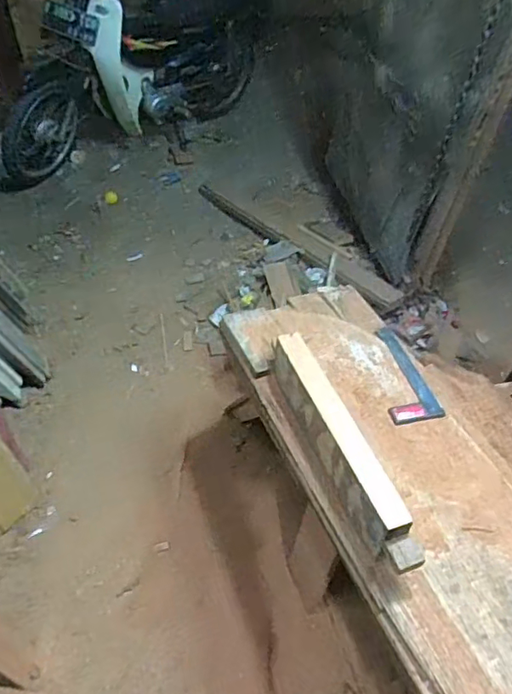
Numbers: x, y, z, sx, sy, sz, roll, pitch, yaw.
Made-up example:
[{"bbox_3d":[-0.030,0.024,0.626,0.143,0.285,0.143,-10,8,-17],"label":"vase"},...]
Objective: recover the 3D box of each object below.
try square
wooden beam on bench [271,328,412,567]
[{"bbox_3d":[0.334,0.053,1.270,0.119,0.025,0.303,-5,48,-11],"label":"try square"},{"bbox_3d":[0.145,0.172,1.043,0.069,0.131,0.475,-12,50,-17],"label":"wooden beam on bench"}]

